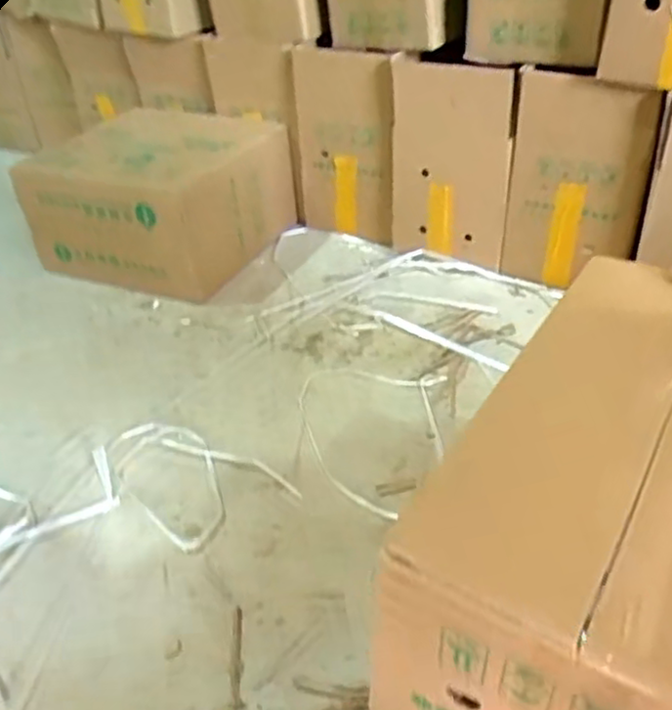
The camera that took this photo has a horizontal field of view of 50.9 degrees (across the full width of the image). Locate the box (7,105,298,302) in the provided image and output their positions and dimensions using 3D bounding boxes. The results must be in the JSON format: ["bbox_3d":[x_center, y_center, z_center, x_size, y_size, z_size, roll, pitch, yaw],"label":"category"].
[{"bbox_3d":[-0.296,-0.275,1.226,0.334,0.200,0.336,15,39,22],"label":"box"}]

